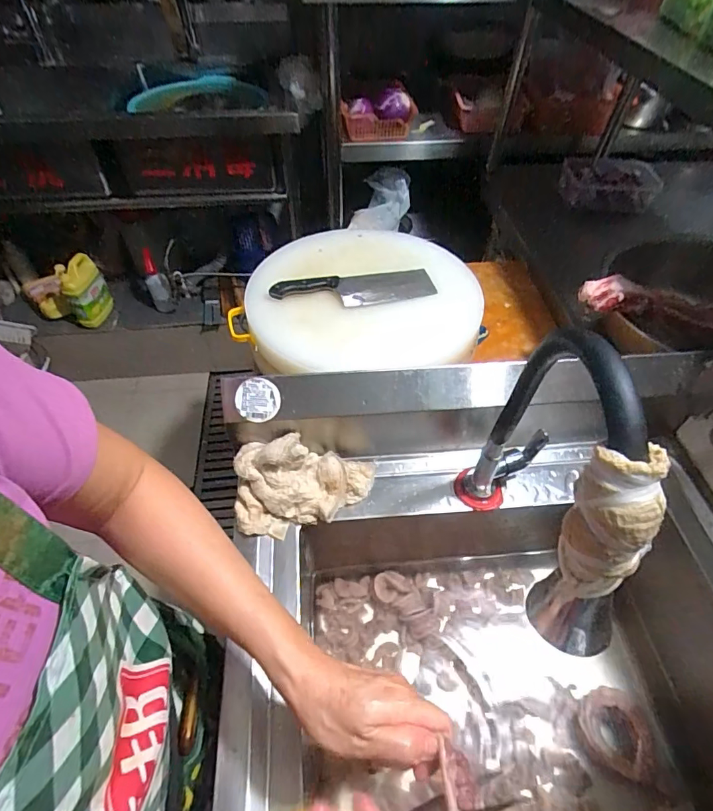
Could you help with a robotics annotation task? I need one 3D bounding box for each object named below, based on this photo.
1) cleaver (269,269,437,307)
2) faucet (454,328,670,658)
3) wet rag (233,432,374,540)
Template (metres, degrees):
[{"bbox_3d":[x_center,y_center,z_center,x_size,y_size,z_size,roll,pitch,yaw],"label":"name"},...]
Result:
[{"bbox_3d":[-0.004,-0.198,0.781,0.274,0.025,0.069,-10,52,-9],"label":"cleaver"},{"bbox_3d":[0.150,0.076,0.392,0.072,0.306,0.249,10,51,6],"label":"faucet"},{"bbox_3d":[-0.058,0.089,0.520,0.156,0.076,0.089,-2,51,-4],"label":"wet rag"}]

